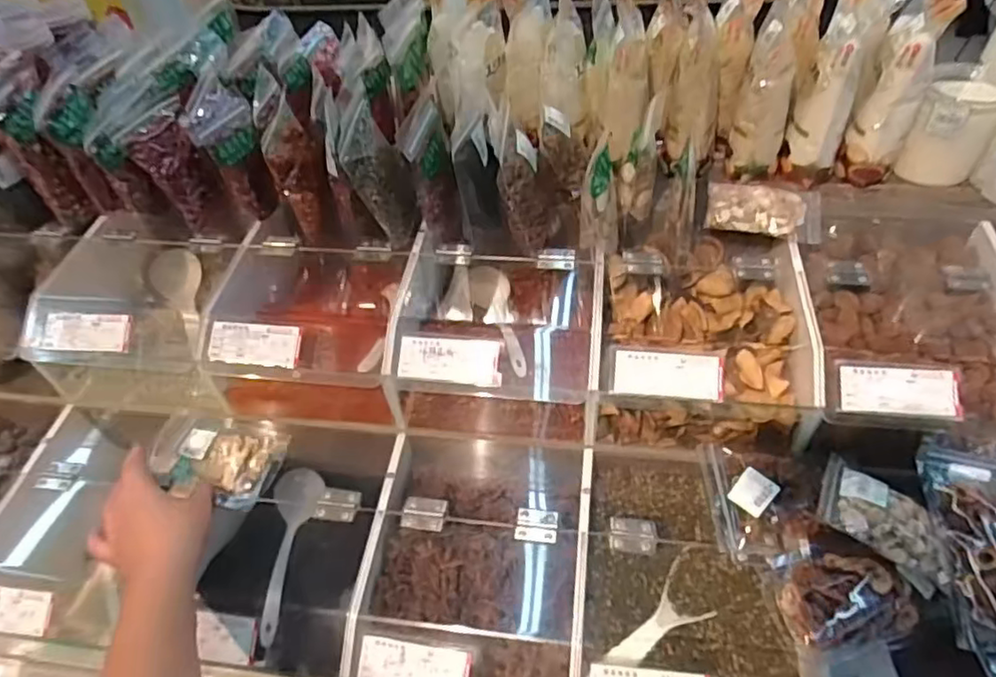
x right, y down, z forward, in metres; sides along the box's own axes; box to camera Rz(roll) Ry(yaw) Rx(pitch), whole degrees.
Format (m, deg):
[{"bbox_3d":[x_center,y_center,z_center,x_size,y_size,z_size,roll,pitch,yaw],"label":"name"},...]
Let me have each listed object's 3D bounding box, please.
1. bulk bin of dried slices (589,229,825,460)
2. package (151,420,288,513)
[{"bbox_3d":[0.203,-0.006,0.664,0.196,0.116,0.219,4,49,8],"label":"bulk bin of dried slices"},{"bbox_3d":[-0.293,0.130,0.670,0.132,0.029,0.079,6,50,10],"label":"package"}]

